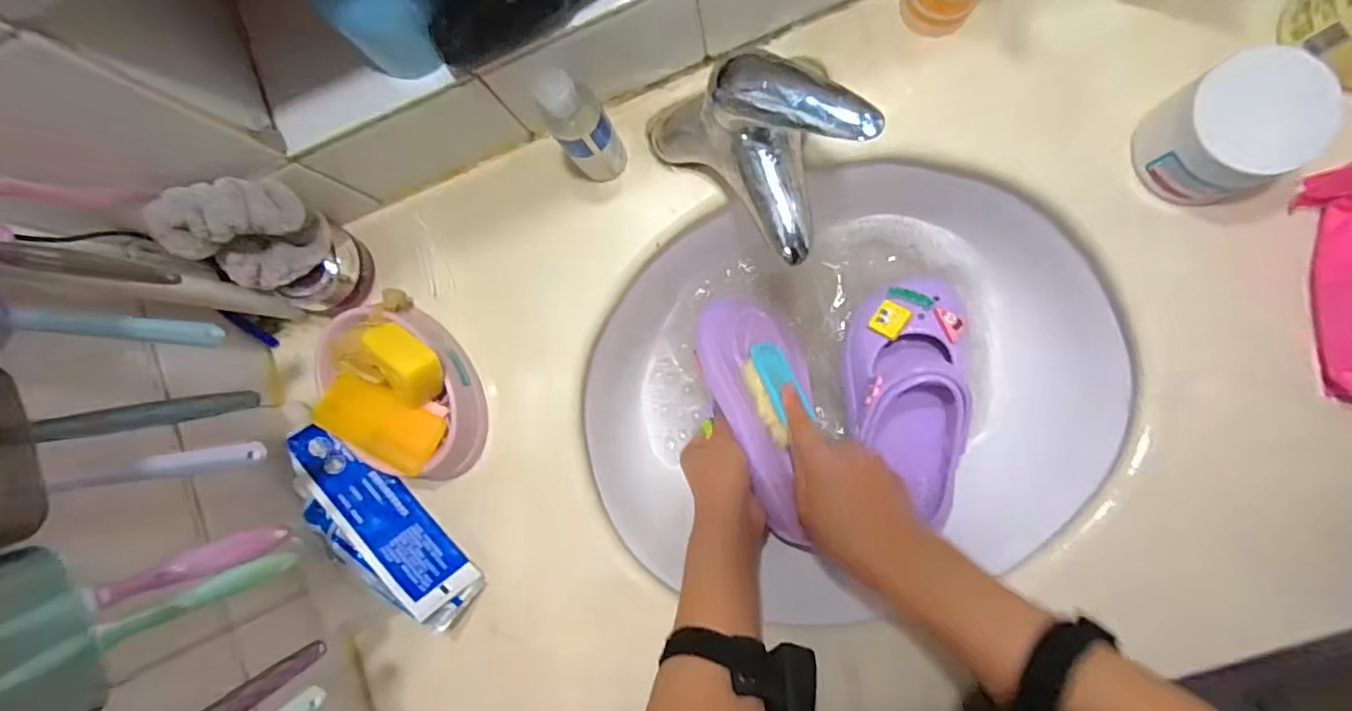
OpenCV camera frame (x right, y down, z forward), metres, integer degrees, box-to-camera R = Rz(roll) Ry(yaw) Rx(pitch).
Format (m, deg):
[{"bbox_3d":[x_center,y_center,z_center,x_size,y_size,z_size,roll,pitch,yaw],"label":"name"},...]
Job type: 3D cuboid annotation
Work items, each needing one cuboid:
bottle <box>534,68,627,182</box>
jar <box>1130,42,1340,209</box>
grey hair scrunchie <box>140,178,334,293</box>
[{"bbox_3d":[-0.062,-0.153,0.406,0.037,0.119,0.029,-42,84,5],"label":"bottle"},{"bbox_3d":[0.353,-0.143,0.378,0.070,0.075,0.075,0,89,8],"label":"jar"},{"bbox_3d":[-0.288,-0.081,0.389,0.074,0.096,0.040,-27,85,6],"label":"grey hair scrunchie"}]

